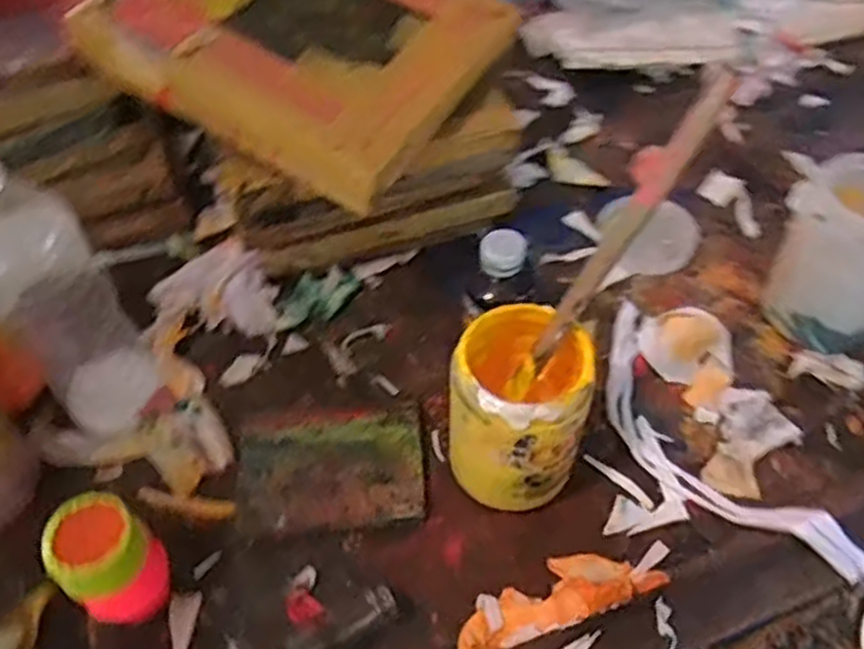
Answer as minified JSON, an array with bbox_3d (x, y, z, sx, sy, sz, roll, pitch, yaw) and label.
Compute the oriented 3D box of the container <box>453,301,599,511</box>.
[{"bbox_3d":[0.061,0.061,0.560,0.091,0.143,0.104,2,53,3],"label":"container"}]

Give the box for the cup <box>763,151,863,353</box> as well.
[{"bbox_3d":[0.329,-0.055,0.625,0.089,0.150,0.108,19,56,14],"label":"cup"}]

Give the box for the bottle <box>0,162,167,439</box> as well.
[{"bbox_3d":[-0.265,-0.013,0.555,0.079,0.232,0.073,-31,59,-20],"label":"bottle"}]

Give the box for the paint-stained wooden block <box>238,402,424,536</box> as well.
[{"bbox_3d":[-0.078,0.110,0.605,0.140,0.016,0.102,-4,53,-2],"label":"paint-stained wooden block"}]

